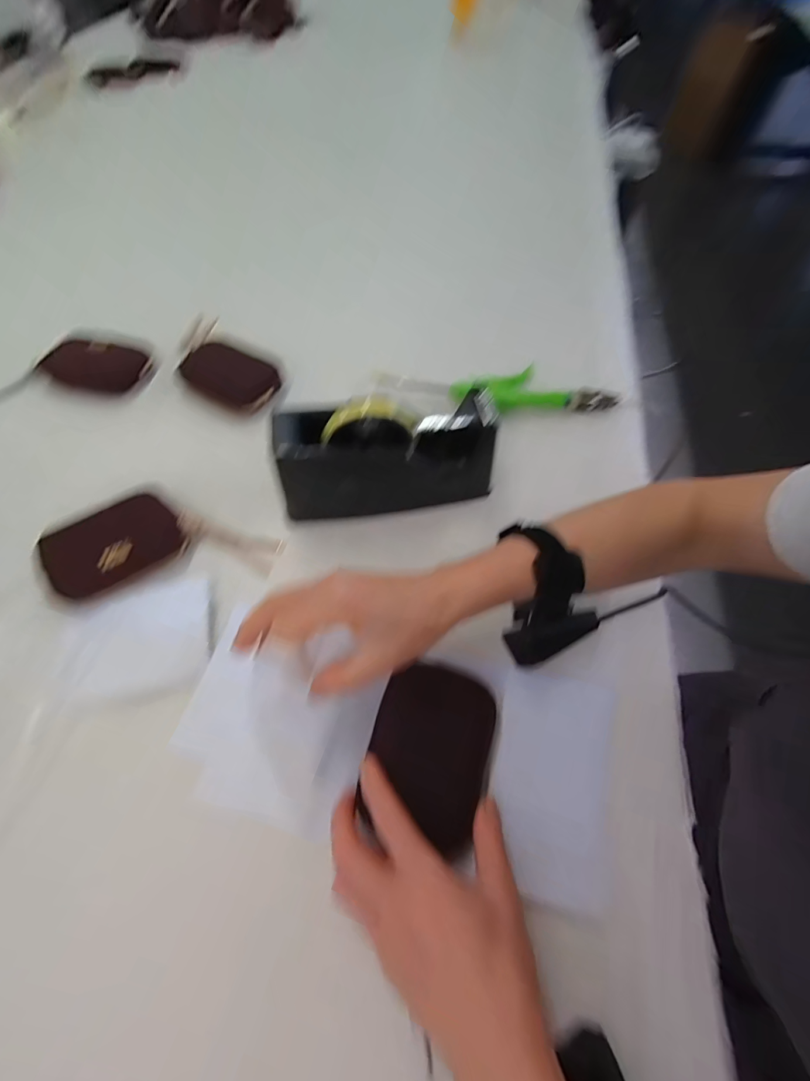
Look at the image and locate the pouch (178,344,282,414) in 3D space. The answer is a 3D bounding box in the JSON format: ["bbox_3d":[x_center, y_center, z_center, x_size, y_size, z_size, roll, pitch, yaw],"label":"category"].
[{"bbox_3d":[-0.203,-0.191,0.488,0.120,0.016,0.068,27,64,14],"label":"pouch"}]

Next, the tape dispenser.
[{"bbox_3d":[-0.016,-0.081,0.384,0.188,0.093,0.067,-8,61,-5],"label":"tape dispenser"}]

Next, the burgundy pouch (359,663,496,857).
[{"bbox_3d":[0.018,0.143,0.300,0.081,0.022,0.106,18,62,9],"label":"burgundy pouch"}]

